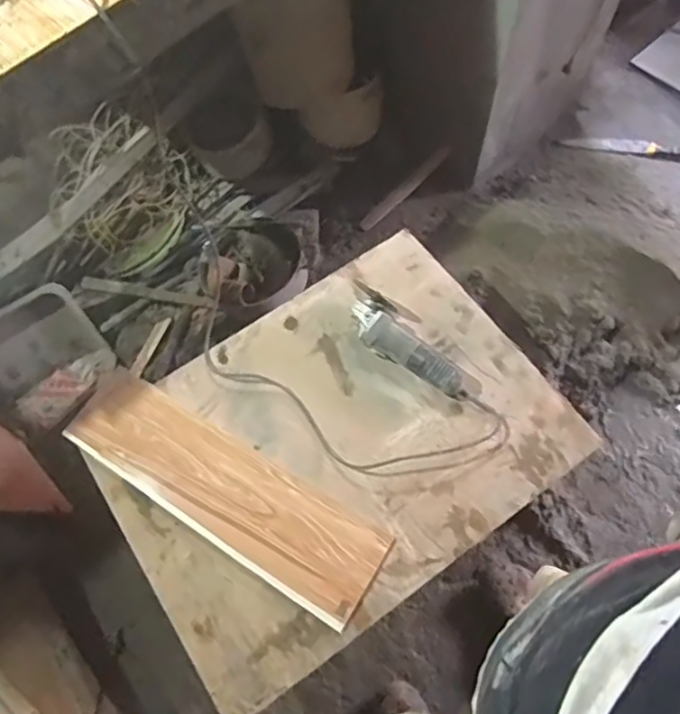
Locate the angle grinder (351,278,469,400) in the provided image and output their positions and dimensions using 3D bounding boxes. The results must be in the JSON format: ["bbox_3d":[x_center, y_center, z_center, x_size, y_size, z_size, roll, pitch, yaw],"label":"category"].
[{"bbox_3d":[0.129,-0.020,1.135,0.272,0.074,0.089,36,72,16],"label":"angle grinder"}]

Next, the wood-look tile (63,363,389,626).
[{"bbox_3d":[-0.213,0.227,1.063,0.611,0.015,0.169,29,68,15],"label":"wood-look tile"}]

